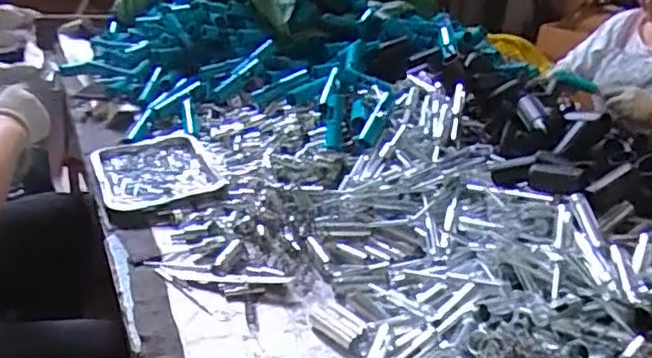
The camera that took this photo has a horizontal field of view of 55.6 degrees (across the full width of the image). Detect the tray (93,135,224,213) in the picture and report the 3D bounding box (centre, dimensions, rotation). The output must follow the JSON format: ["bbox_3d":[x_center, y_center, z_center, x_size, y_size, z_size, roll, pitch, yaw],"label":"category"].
[{"bbox_3d":[-0.294,-0.019,1.063,0.186,0.026,0.247,-6,26,-25],"label":"tray"}]

